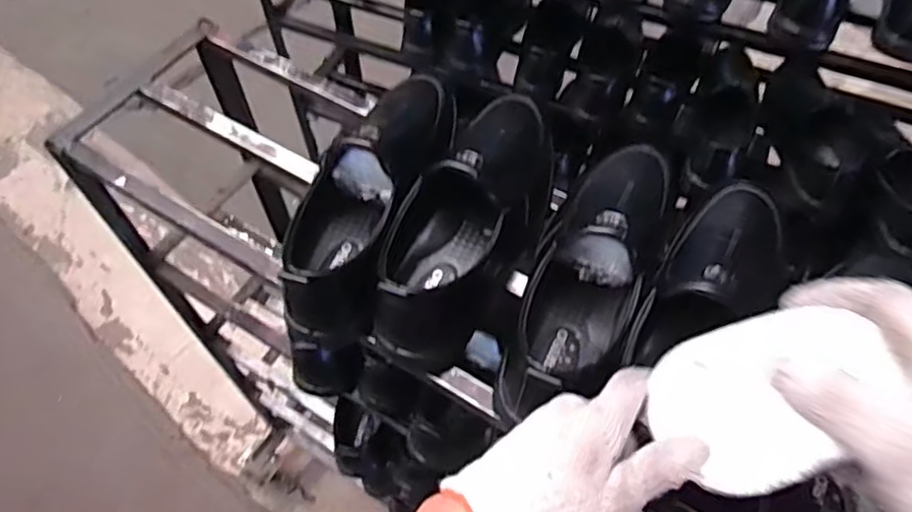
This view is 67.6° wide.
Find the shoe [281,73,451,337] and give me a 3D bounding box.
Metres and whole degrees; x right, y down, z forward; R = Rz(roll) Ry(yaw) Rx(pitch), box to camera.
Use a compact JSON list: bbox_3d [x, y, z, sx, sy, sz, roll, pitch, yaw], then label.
[{"bbox_3d":[-0.074,-0.064,0.610,0.082,0.090,0.274,16,59,11],"label":"shoe"}]

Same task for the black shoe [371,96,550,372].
[{"bbox_3d":[0.016,-0.037,0.599,0.100,0.090,0.275,22,61,15],"label":"black shoe"}]

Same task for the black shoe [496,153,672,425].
[{"bbox_3d":[0.117,0.004,0.560,0.084,0.086,0.274,20,60,14],"label":"black shoe"}]

